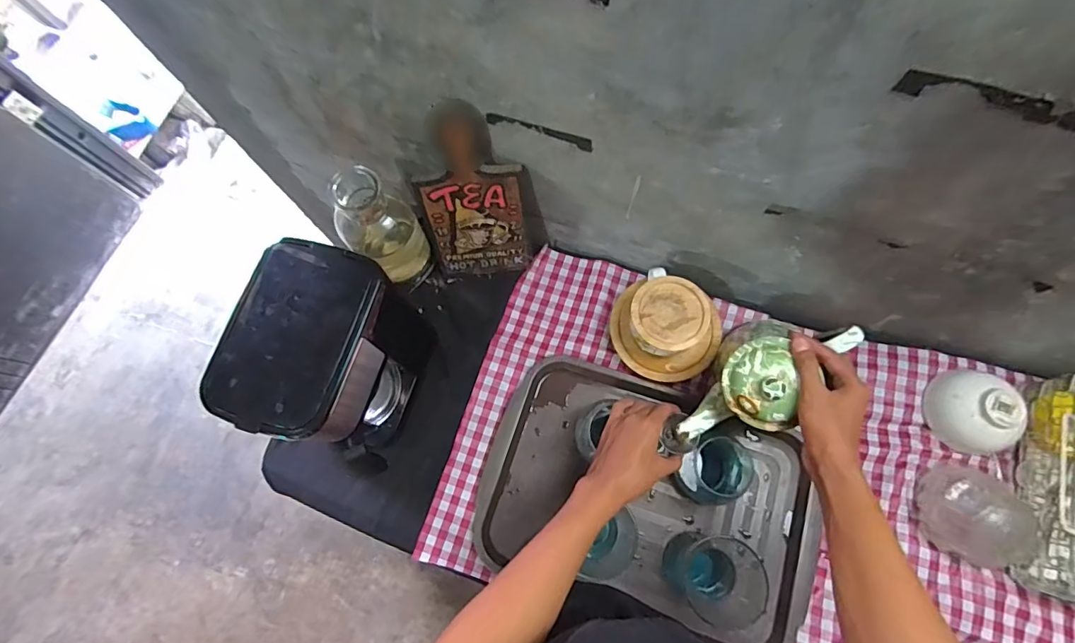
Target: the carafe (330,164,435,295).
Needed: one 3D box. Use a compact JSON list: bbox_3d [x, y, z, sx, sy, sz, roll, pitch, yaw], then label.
[{"bbox_3d":[-0.222,-0.131,0.709,0.097,0.195,0.089,36,77,12],"label":"carafe"}]

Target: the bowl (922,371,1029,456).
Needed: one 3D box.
[{"bbox_3d":[0.573,0.115,0.637,0.098,0.064,0.104,-1,73,2],"label":"bowl"}]

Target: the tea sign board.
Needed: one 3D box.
[{"bbox_3d":[-0.082,-0.160,0.673,0.144,0.279,0.020,-5,57,0],"label":"tea sign board"}]

